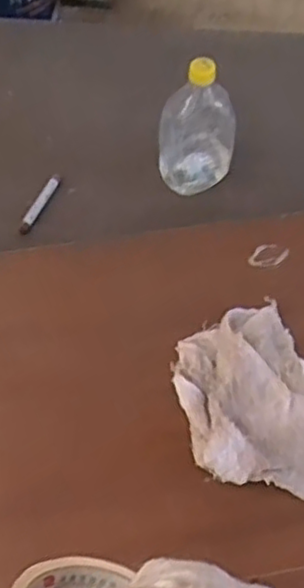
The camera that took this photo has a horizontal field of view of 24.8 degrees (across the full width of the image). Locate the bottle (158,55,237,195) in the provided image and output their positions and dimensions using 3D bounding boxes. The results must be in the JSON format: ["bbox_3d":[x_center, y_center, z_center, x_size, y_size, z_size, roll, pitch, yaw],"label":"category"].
[{"bbox_3d":[0.058,-0.212,0.872,0.099,0.180,0.075,4,60,3],"label":"bottle"}]

